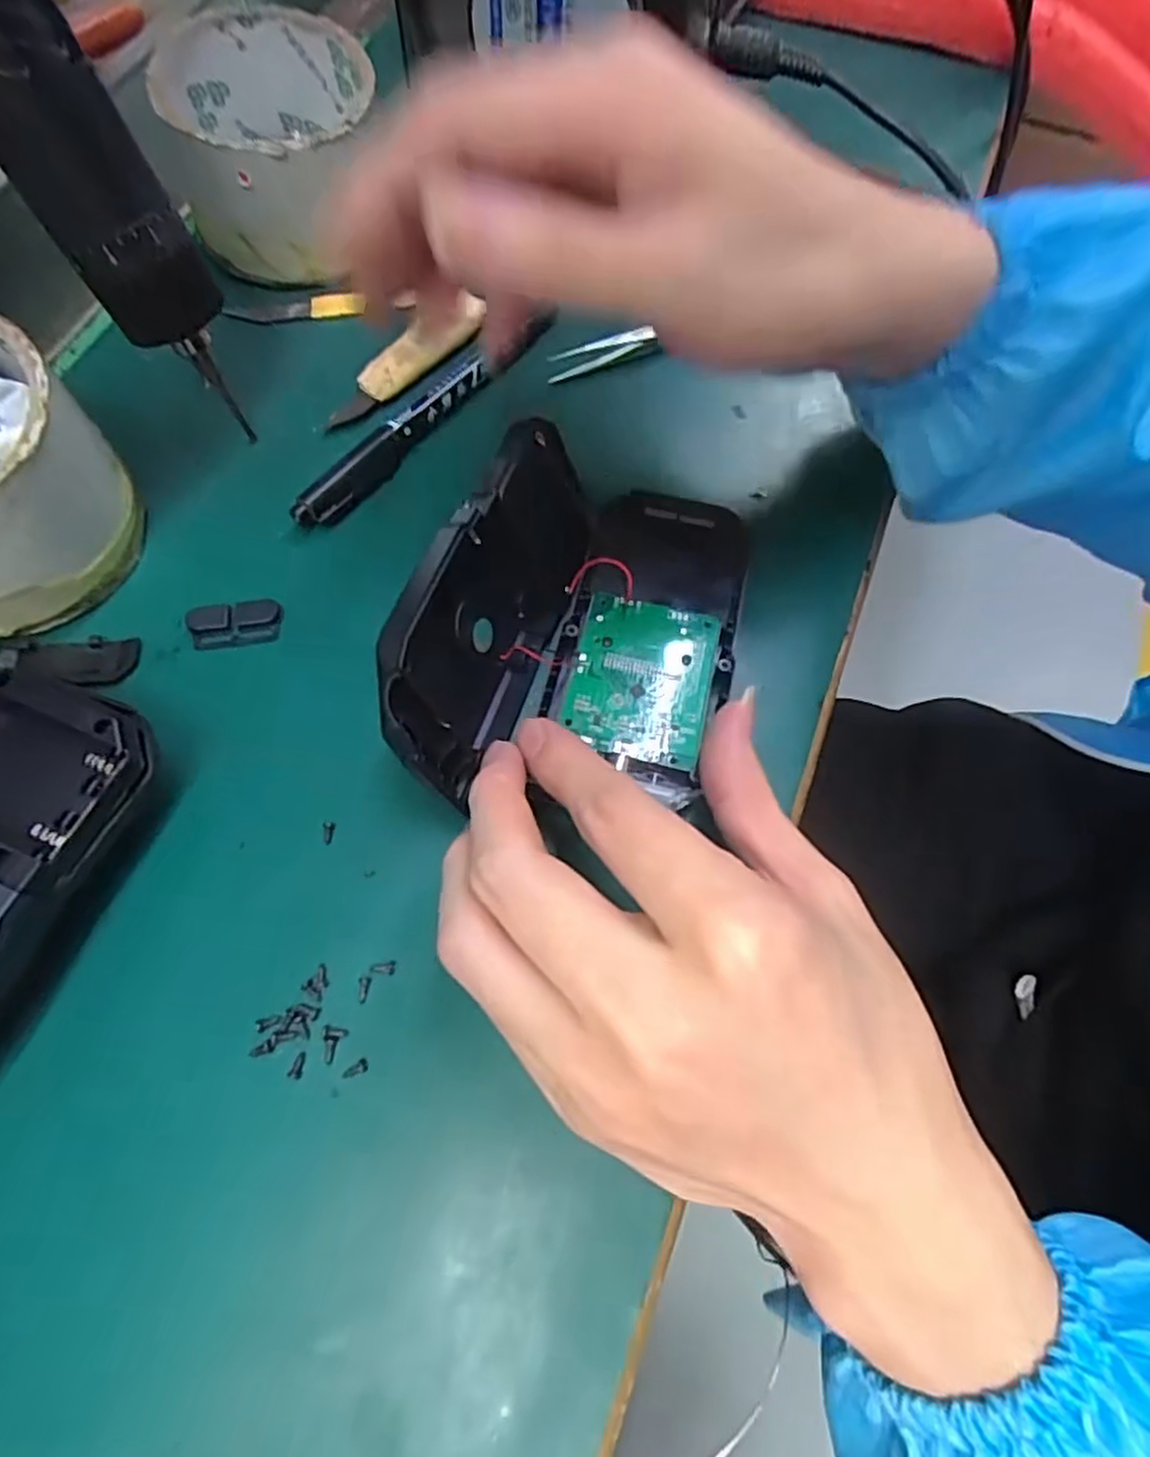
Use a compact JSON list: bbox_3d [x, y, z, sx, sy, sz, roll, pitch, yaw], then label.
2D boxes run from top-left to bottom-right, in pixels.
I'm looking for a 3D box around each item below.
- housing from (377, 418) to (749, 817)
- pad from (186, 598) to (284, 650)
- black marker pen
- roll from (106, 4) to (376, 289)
[{"bbox_3d":[0.007,-0.037,0.225,0.087,0.056,0.127,18,68,5],"label":"housing"},{"bbox_3d":[-0.113,-0.035,0.248,0.030,0.004,0.016,-9,69,-6],"label":"pad"},{"bbox_3d":[-0.056,-0.116,0.278,0.014,0.013,0.123,38,71,12],"label":"black marker pen"},{"bbox_3d":[-0.119,-0.226,0.294,0.074,0.054,0.079,1,68,-2],"label":"roll"}]

